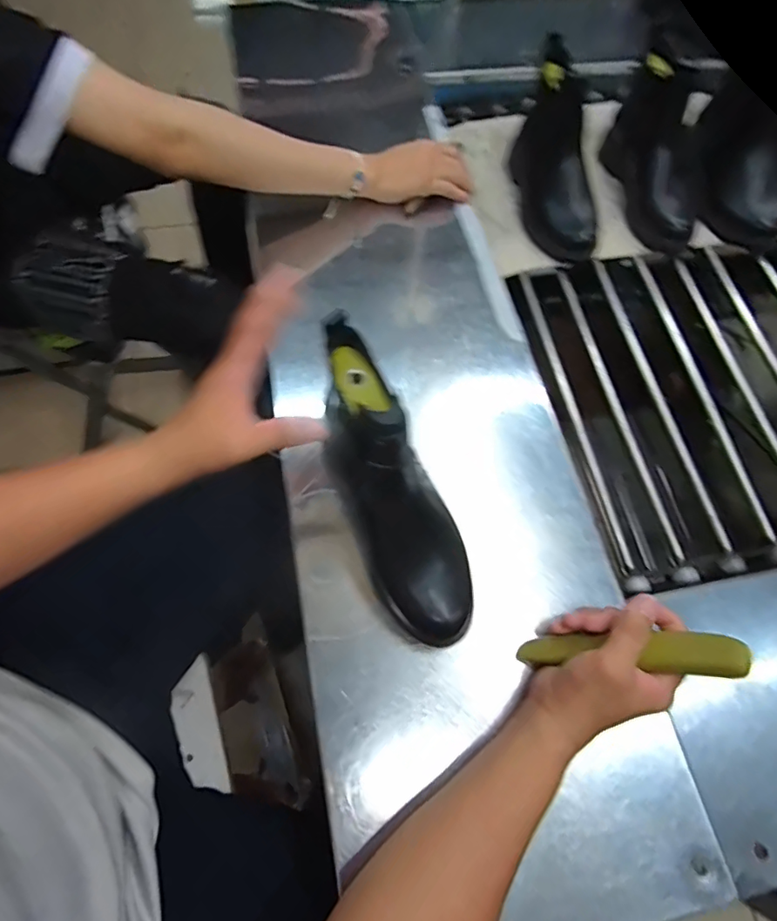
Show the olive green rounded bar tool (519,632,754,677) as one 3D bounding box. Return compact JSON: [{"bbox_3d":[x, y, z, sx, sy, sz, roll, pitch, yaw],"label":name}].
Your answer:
[{"bbox_3d":[0.184,0.153,0.392,0.168,0.020,0.028,-16,59,39],"label":"olive green rounded bar tool"}]

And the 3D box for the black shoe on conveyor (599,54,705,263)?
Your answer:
[{"bbox_3d":[0.393,-0.457,0.697,0.125,0.136,0.279,6,66,-2],"label":"black shoe on conveyor"}]

